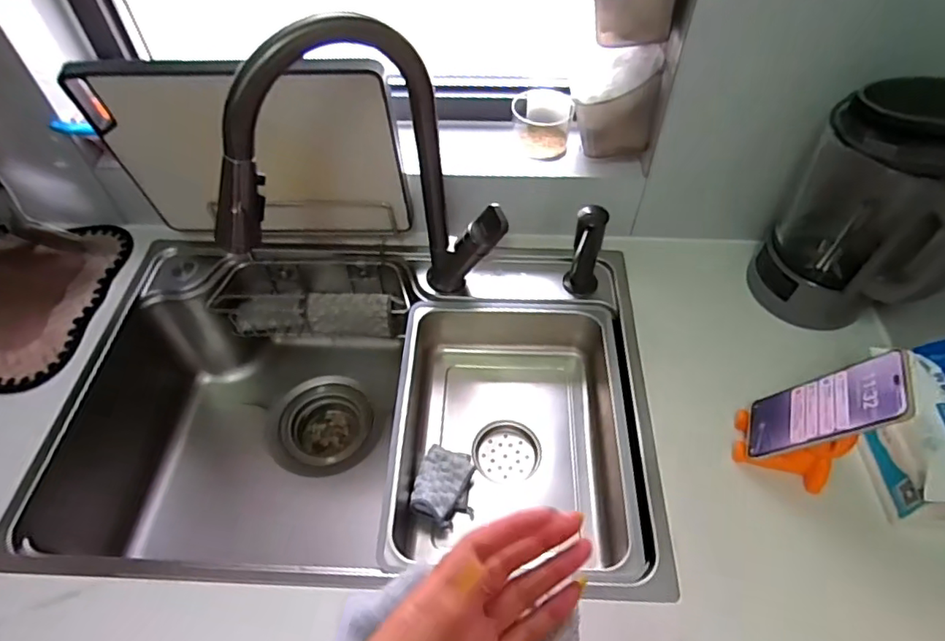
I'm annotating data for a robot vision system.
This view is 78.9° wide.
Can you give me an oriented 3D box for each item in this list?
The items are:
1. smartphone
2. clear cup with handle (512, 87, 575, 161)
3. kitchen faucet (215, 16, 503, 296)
[{"bbox_3d":[0.339,0.085,0.556,0.010,0.164,0.076,30,53,-15],"label":"smartphone"},{"bbox_3d":[0.095,-0.268,0.780,0.078,0.058,0.082,12,53,10],"label":"clear cup with handle"},{"bbox_3d":[-0.110,-0.128,0.612,0.297,0.365,0.060,-20,55,-14],"label":"kitchen faucet"}]

